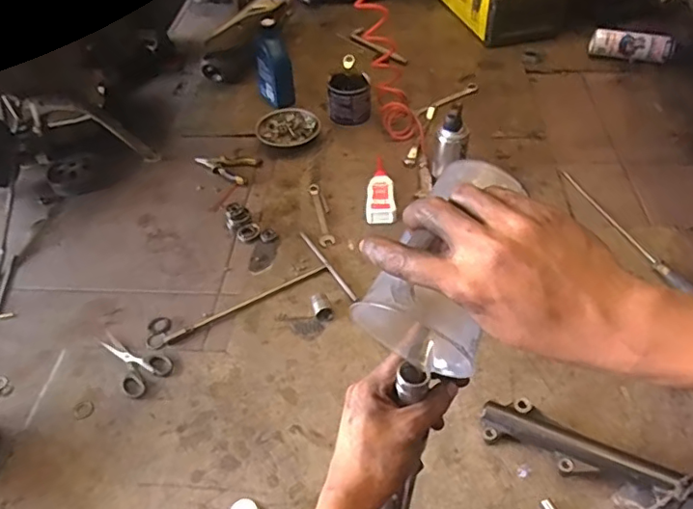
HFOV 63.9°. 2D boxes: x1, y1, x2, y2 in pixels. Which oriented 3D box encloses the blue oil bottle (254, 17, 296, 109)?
[{"bbox_3d":[-0.181,-0.484,1.406,0.068,0.201,0.122,-33,54,-27],"label":"blue oil bottle"}]

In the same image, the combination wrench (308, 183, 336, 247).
[{"bbox_3d":[-0.055,-0.086,1.149,0.028,0.012,0.202,-9,46,-8],"label":"combination wrench"}]

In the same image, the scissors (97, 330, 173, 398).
[{"bbox_3d":[-0.354,0.167,0.904,0.151,0.005,0.078,32,55,28],"label":"scissors"}]

